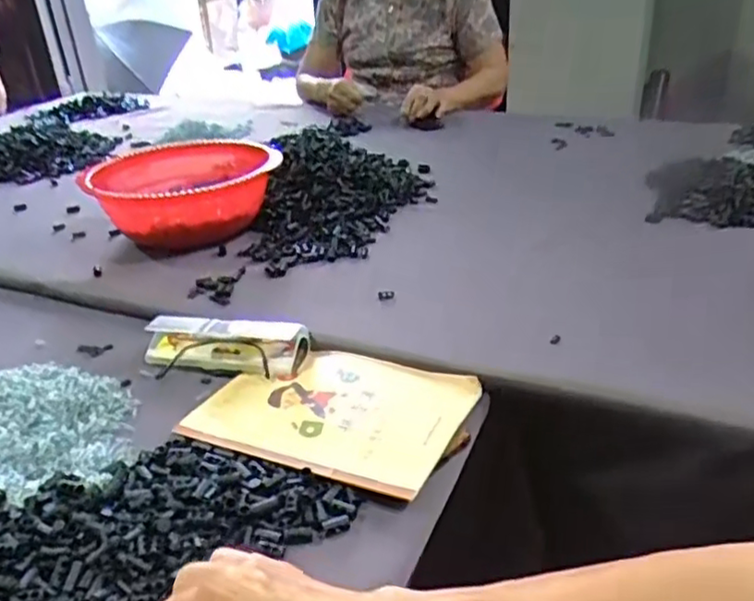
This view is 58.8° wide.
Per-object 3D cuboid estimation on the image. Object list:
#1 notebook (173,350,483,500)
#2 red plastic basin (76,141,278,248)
[{"bbox_3d":[-0.038,0.085,0.540,0.204,0.011,0.142,11,33,26],"label":"notebook"},{"bbox_3d":[-0.234,-0.131,0.858,0.215,0.093,0.216,-4,30,2],"label":"red plastic basin"}]

